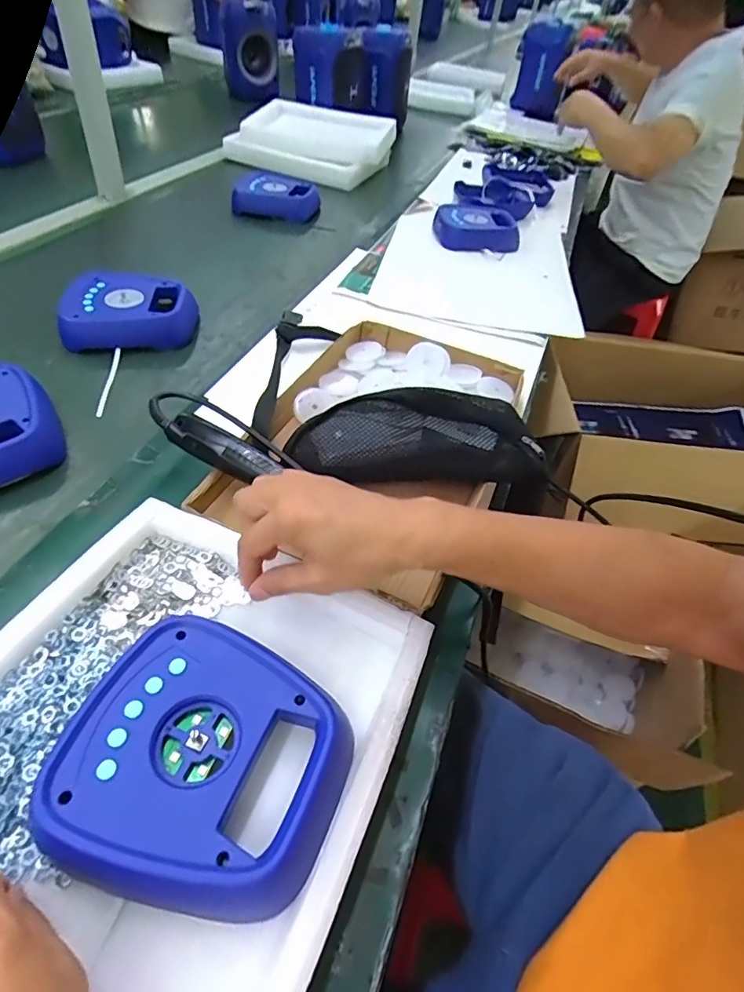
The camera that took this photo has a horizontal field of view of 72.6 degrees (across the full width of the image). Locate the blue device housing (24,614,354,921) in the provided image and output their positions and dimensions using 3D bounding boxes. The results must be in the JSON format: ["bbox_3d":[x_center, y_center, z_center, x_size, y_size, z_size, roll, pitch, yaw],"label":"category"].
[{"bbox_3d":[-0.106,0.171,0.329,0.170,0.032,0.151,22,49,11],"label":"blue device housing"}]

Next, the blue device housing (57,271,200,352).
[{"bbox_3d":[-0.352,-0.273,0.747,0.181,0.052,0.144,-6,49,-14],"label":"blue device housing"}]

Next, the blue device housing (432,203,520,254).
[{"bbox_3d":[0.223,-0.569,1.083,0.186,0.062,0.149,17,48,7],"label":"blue device housing"}]

